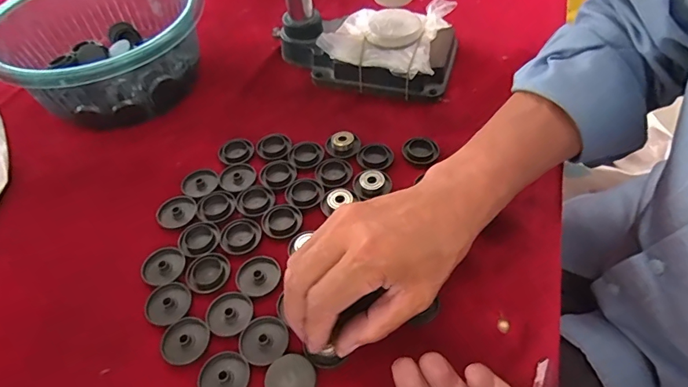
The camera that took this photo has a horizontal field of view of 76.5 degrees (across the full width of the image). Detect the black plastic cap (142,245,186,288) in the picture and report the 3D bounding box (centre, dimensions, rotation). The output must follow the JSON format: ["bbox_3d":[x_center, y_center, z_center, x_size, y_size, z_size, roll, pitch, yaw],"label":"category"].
[{"bbox_3d":[-0.143,0.057,0.345,0.031,0.006,0.034,-2,51,2],"label":"black plastic cap"}]

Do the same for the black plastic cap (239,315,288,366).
[{"bbox_3d":[-0.056,0.100,0.300,0.033,0.004,0.033,-2,51,2],"label":"black plastic cap"}]

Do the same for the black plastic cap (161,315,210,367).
[{"bbox_3d":[-0.112,0.102,0.304,0.033,0.004,0.032,-2,51,2],"label":"black plastic cap"}]

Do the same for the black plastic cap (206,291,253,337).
[{"bbox_3d":[-0.083,0.085,0.315,0.032,0.004,0.034,-2,51,2],"label":"black plastic cap"}]

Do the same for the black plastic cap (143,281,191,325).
[{"bbox_3d":[-0.130,0.081,0.323,0.033,0.004,0.032,-2,51,2],"label":"black plastic cap"}]

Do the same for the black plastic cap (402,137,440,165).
[{"bbox_3d":[0.071,-0.040,0.406,0.029,0.009,0.032,-14,51,-8],"label":"black plastic cap"}]

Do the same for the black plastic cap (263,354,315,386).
[{"bbox_3d":[-0.035,0.121,0.283,0.032,0.004,0.032,-2,51,2],"label":"black plastic cap"}]

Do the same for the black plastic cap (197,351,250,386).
[{"bbox_3d":[-0.080,0.120,0.287,0.033,0.004,0.032,-2,51,2],"label":"black plastic cap"}]

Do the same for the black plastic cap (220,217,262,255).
[{"bbox_3d":[-0.085,0.035,0.358,0.033,0.007,0.034,-2,51,2],"label":"black plastic cap"}]

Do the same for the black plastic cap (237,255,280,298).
[{"bbox_3d":[-0.066,0.062,0.333,0.033,0.004,0.033,-2,51,2],"label":"black plastic cap"}]

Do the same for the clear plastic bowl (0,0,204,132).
[{"bbox_3d":[-0.260,-0.160,0.475,0.226,0.090,0.200,31,59,26],"label":"clear plastic bowl"}]

